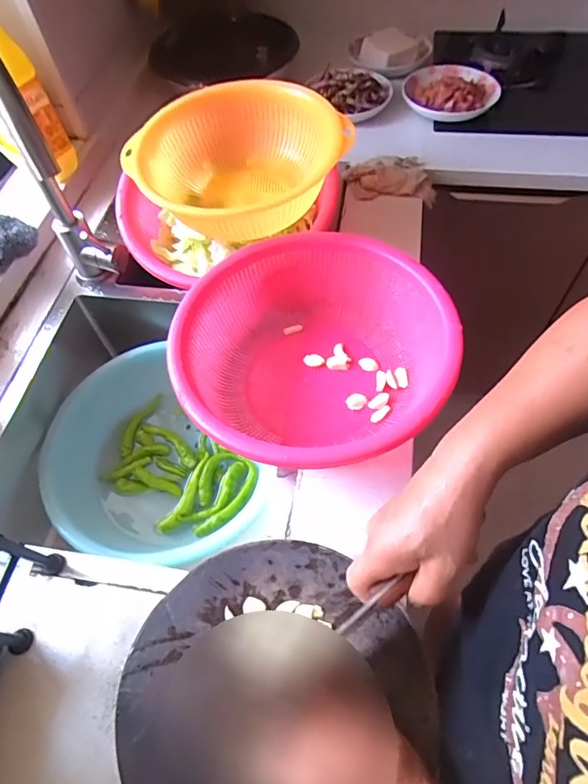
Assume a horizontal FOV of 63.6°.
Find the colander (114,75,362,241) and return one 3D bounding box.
[{"bbox_3d":[-0.069,-0.295,0.639,0.263,0.108,0.236,-35,63,-17],"label":"colander"}]

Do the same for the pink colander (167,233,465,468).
[{"bbox_3d":[0.019,-0.037,0.557,0.298,0.117,0.295,-2,58,2],"label":"pink colander"}]

